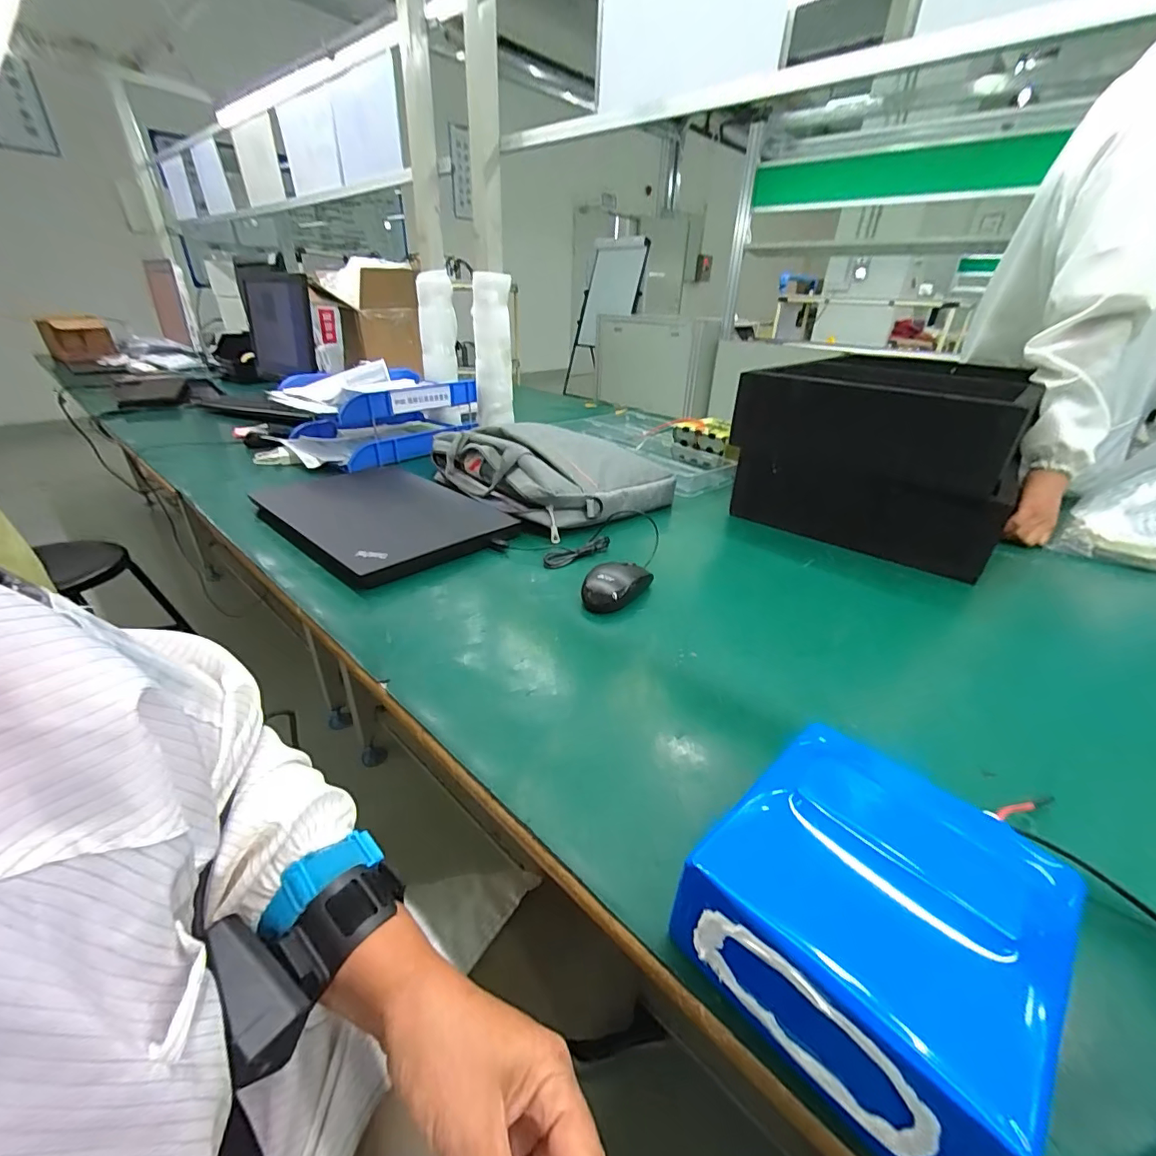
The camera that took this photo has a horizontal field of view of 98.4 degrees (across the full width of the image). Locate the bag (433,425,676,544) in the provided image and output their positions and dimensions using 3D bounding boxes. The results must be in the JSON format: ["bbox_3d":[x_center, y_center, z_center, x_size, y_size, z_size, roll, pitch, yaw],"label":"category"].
[{"bbox_3d":[-0.062,-0.202,0.900,0.281,0.094,0.381,-25,40,-38],"label":"bag"}]

